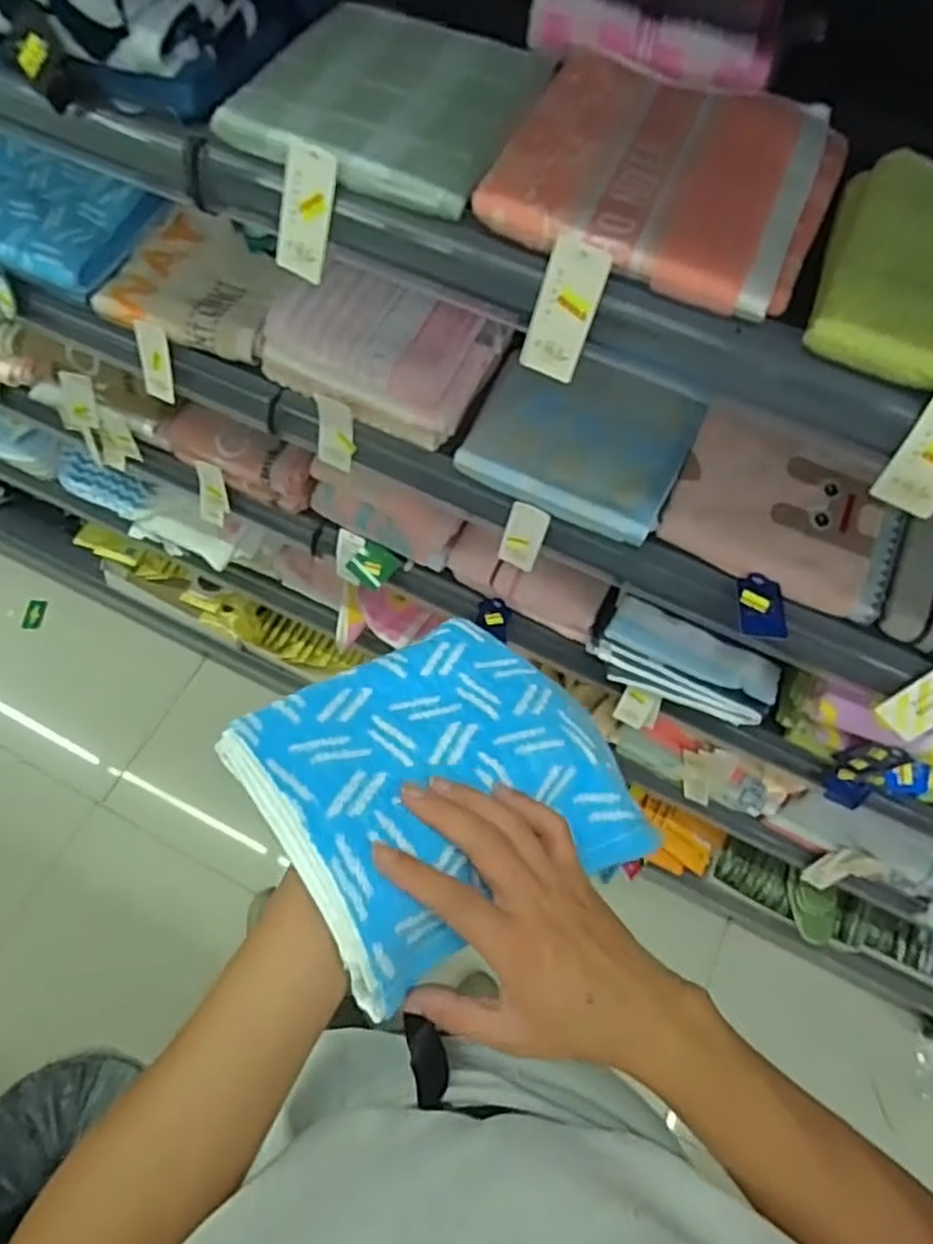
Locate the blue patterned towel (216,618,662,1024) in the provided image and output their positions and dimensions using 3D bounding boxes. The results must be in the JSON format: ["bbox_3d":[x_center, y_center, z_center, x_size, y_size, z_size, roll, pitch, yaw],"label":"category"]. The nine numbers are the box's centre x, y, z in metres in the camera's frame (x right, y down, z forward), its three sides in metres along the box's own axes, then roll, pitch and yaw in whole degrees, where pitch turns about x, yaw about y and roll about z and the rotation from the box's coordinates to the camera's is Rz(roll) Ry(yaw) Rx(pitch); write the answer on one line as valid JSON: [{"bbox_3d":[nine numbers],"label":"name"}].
[{"bbox_3d":[-0.011,0.093,0.413,0.195,0.045,0.175,-23,60,-35],"label":"blue patterned towel"}]

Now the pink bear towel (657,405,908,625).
[{"bbox_3d":[0.284,-0.102,0.638,0.189,0.026,0.154,24,66,9],"label":"pink bear towel"}]

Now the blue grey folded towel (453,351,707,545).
[{"bbox_3d":[0.107,-0.176,0.665,0.190,0.021,0.177,23,66,9],"label":"blue grey folded towel"}]

